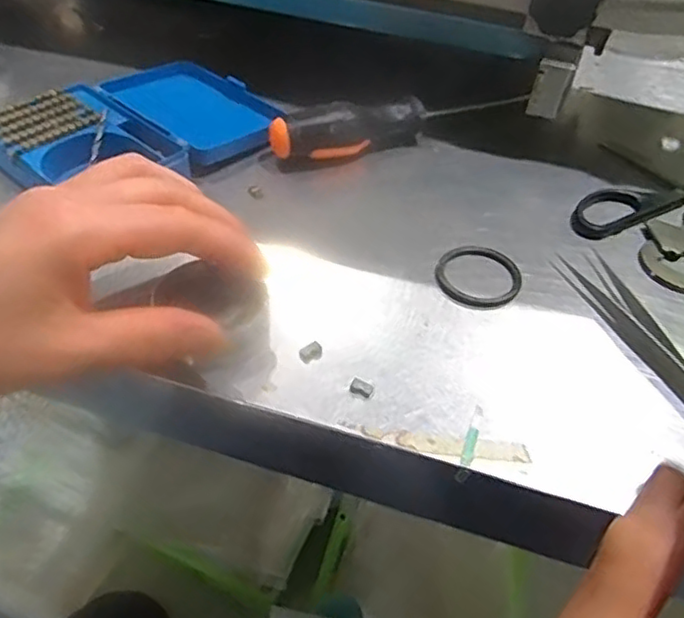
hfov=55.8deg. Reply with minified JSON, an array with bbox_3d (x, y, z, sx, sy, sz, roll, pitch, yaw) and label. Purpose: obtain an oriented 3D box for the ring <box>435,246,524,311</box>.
[{"bbox_3d":[0.068,-0.016,0.321,0.042,0.004,0.041,3,47,-3],"label":"ring"}]

